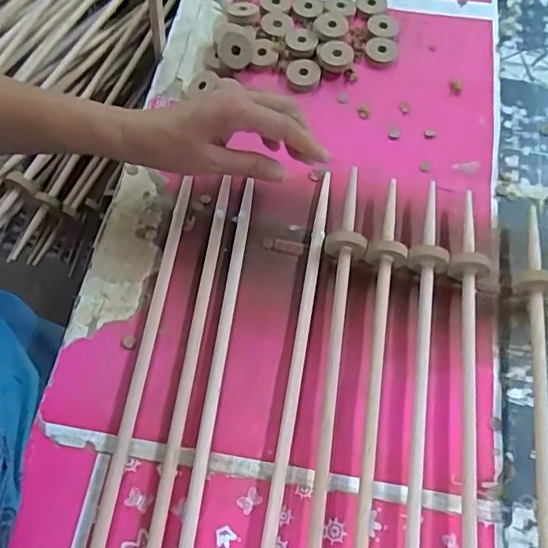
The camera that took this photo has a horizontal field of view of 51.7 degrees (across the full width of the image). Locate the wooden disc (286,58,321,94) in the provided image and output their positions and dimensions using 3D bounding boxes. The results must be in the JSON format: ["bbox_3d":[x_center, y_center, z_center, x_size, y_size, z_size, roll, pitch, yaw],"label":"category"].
[{"bbox_3d":[0.030,-0.206,0.595,0.035,0.011,0.042,8,64,2],"label":"wooden disc"}]

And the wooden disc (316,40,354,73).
[{"bbox_3d":[0.065,-0.231,0.603,0.037,0.013,0.042,1,64,-1],"label":"wooden disc"}]

